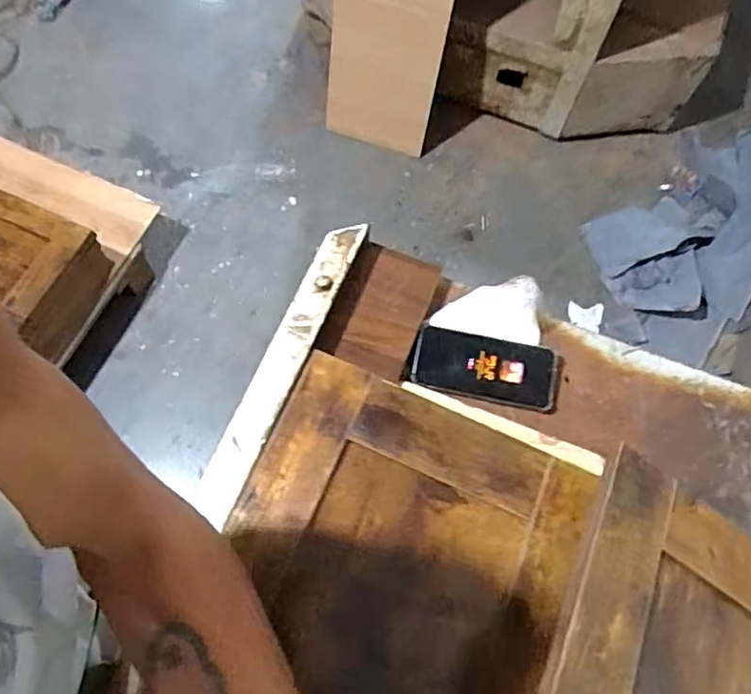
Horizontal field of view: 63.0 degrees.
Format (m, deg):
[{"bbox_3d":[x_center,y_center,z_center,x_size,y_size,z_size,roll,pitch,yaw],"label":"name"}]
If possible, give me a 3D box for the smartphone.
[{"bbox_3d":[0.130,0.025,0.734,0.165,0.014,0.080,10,68,2],"label":"smartphone"}]

